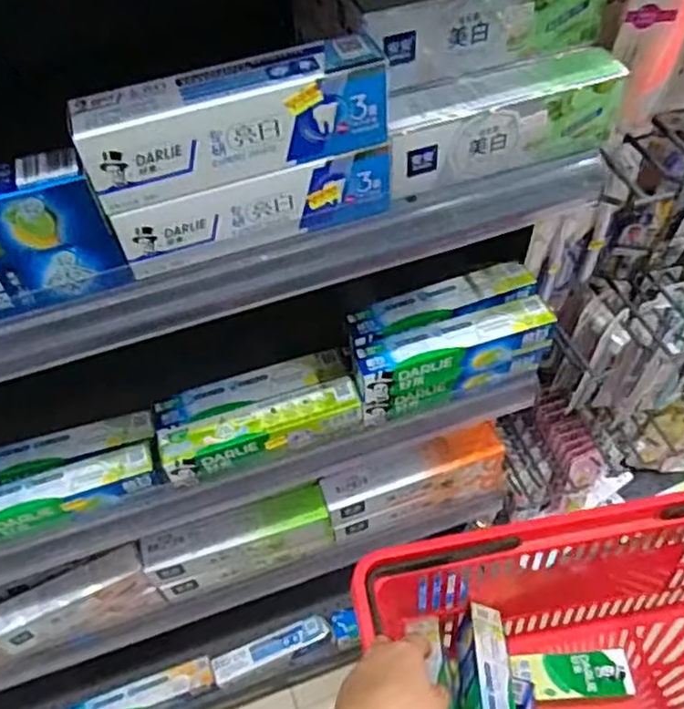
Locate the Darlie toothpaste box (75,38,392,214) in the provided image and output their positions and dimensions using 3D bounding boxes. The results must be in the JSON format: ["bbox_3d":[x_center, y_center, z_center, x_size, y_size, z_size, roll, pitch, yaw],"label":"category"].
[{"bbox_3d":[-0.064,-0.142,0.416,0.181,0.056,0.036,-18,55,-9],"label":"Darlie toothpaste box"}]

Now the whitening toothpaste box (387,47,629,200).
[{"bbox_3d":[0.112,-0.166,0.487,0.173,0.060,0.044,-16,54,-8],"label":"whitening toothpaste box"}]

